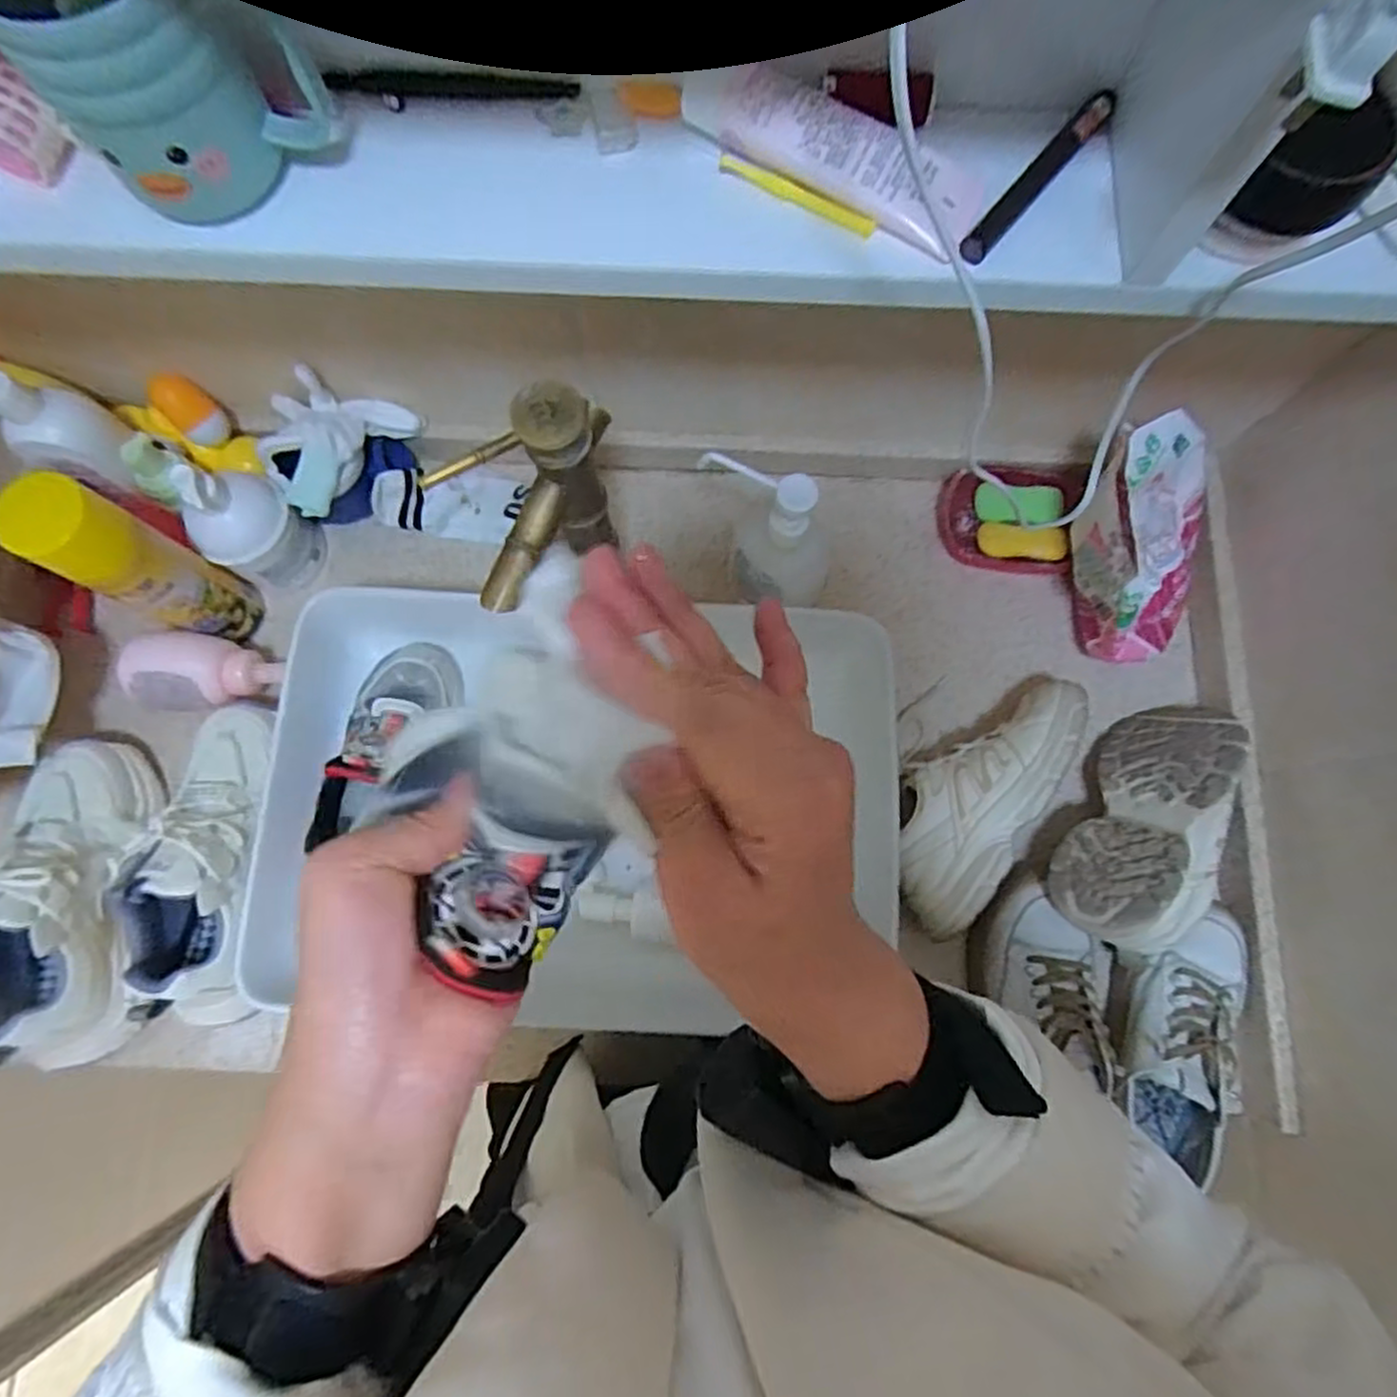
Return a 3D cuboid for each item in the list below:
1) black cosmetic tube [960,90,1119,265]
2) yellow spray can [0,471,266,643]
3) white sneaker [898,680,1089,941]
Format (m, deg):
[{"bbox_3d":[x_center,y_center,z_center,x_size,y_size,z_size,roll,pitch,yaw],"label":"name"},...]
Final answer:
[{"bbox_3d":[0.164,-0.251,0.356,0.014,0.013,0.111,41,81,8],"label":"black cosmetic tube"},{"bbox_3d":[-0.444,-0.103,0.601,0.050,0.221,0.063,22,79,4],"label":"yellow spray can"},{"bbox_3d":[0.234,0.080,0.637,0.091,0.101,0.231,31,80,6],"label":"white sneaker"}]

